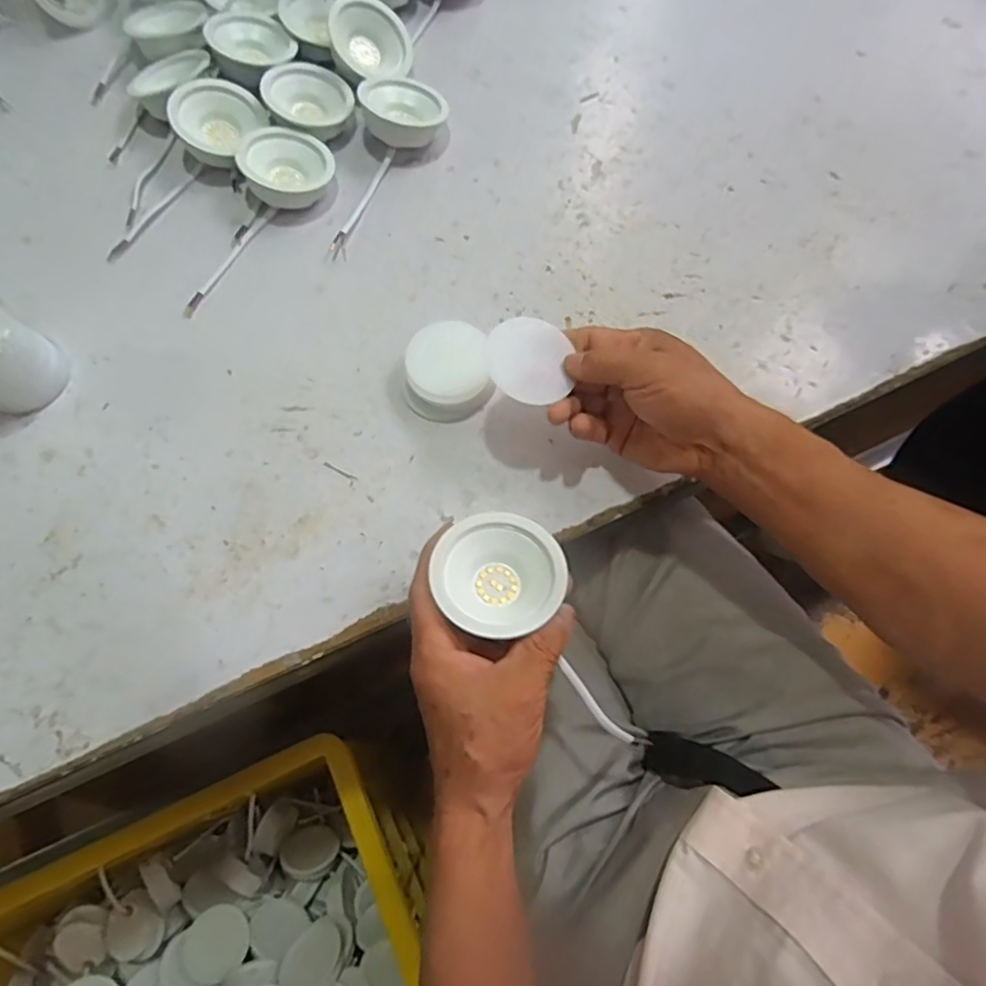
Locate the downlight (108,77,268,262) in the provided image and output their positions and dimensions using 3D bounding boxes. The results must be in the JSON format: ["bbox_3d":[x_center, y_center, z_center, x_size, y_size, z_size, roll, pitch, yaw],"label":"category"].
[{"bbox_3d":[-0.237,-0.255,0.491,0.067,0.042,0.170,16,71,5],"label":"downlight"}]

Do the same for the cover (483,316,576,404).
[{"bbox_3d":[0.021,-0.082,0.381,0.051,0.004,0.056,4,71,-11],"label":"cover"}]

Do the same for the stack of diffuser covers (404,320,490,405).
[{"bbox_3d":[-0.032,-0.086,0.439,0.054,0.026,0.060,-3,71,-2],"label":"stack of diffuser covers"}]

